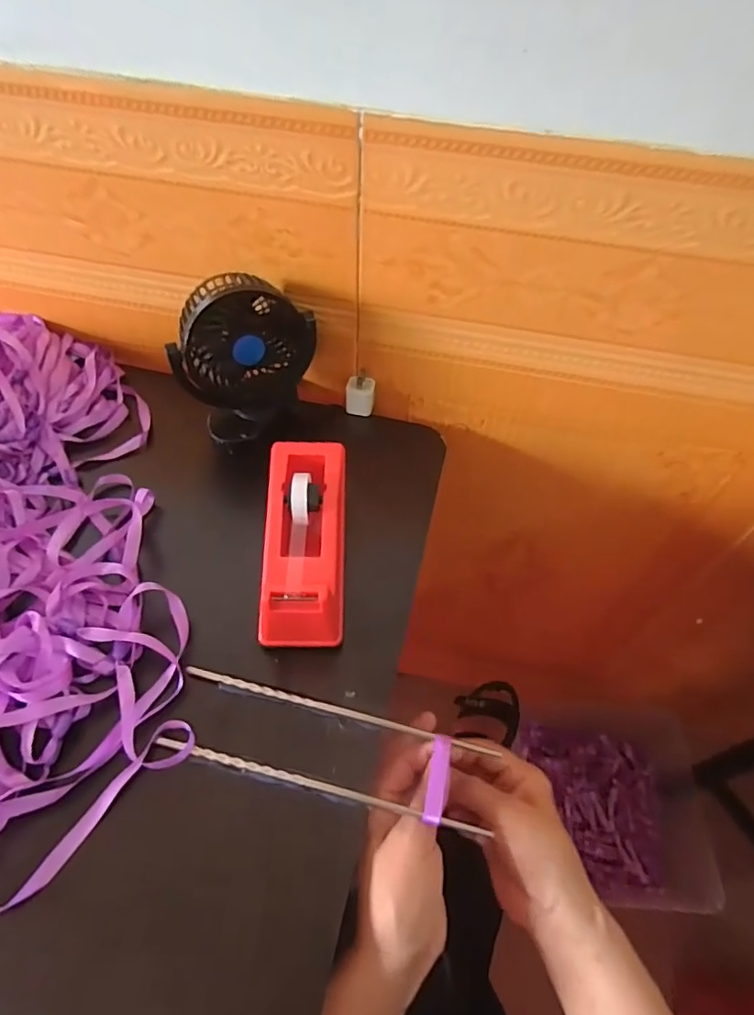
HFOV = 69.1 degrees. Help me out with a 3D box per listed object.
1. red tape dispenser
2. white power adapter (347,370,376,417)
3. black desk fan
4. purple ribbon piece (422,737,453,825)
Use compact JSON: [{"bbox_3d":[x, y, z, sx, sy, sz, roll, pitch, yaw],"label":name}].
[{"bbox_3d":[-0.056,0.026,0.421,0.062,0.069,0.158,1,53,-2],"label":"red tape dispenser"},{"bbox_3d":[-0.016,-0.115,0.554,0.028,0.040,0.024,5,53,1],"label":"white power adapter"},{"bbox_3d":[-0.121,-0.134,0.497,0.075,0.133,0.120,36,60,22],"label":"black desk fan"},{"bbox_3d":[0.040,0.172,0.352,0.011,0.007,0.051,10,50,2],"label":"purple ribbon piece"}]

